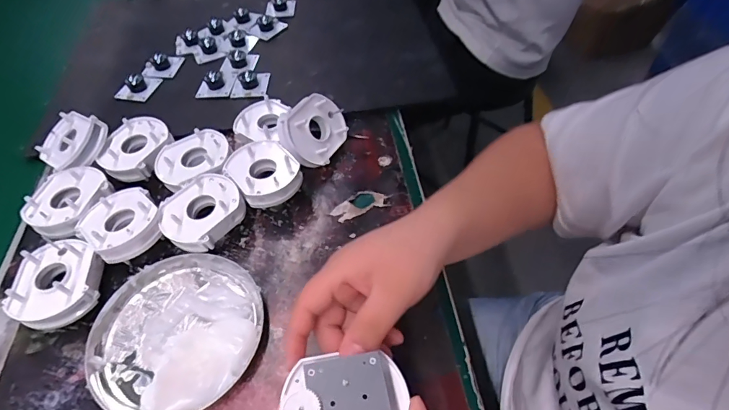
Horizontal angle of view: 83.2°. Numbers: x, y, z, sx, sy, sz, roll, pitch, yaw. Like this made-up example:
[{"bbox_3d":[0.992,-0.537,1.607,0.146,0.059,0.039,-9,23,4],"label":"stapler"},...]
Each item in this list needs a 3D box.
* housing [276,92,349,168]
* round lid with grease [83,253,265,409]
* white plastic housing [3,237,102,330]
[{"bbox_3d":[-0.052,-0.075,0.415,0.028,0.060,0.070,-8,36,53],"label":"housing"},{"bbox_3d":[-0.144,0.093,0.312,0.125,0.027,0.126,-1,53,1],"label":"round lid with grease"},{"bbox_3d":[-0.248,0.063,0.336,0.063,0.031,0.074,-14,54,-9],"label":"white plastic housing"}]

